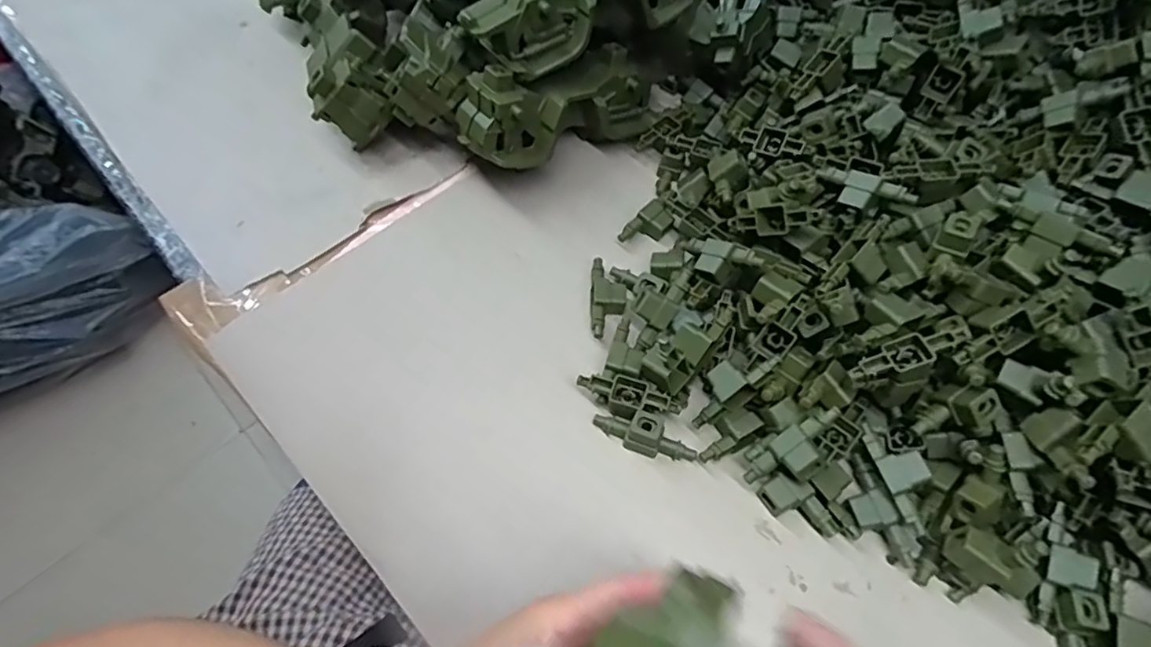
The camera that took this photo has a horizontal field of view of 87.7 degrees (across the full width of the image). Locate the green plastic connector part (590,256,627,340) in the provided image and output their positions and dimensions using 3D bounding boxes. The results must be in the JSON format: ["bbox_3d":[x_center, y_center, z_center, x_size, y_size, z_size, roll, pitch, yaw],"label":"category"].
[{"bbox_3d":[0.025,-0.019,0.444,0.026,0.017,0.067,4,59,2],"label":"green plastic connector part"}]

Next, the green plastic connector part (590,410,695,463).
[{"bbox_3d":[0.045,0.071,0.387,0.068,0.021,0.020,18,60,10],"label":"green plastic connector part"}]

